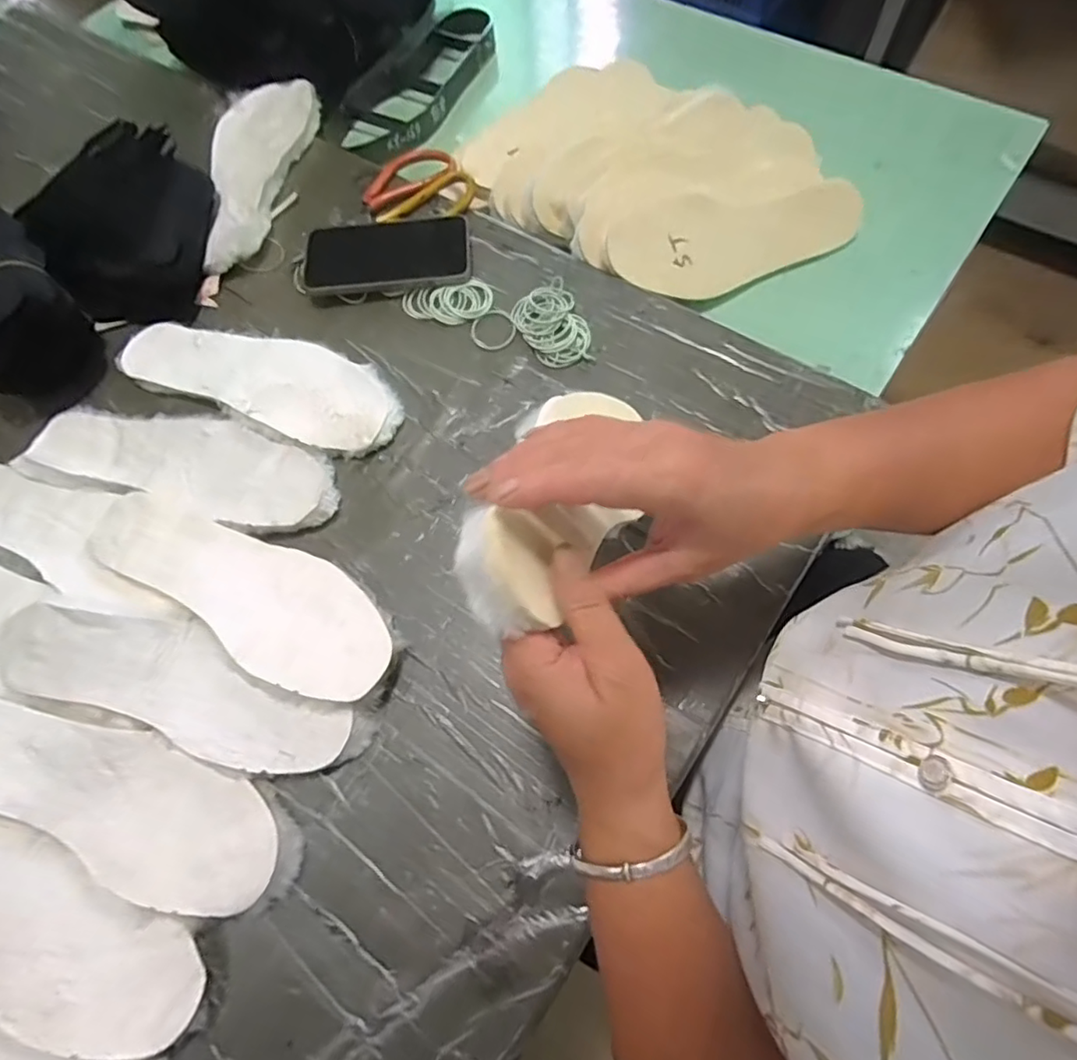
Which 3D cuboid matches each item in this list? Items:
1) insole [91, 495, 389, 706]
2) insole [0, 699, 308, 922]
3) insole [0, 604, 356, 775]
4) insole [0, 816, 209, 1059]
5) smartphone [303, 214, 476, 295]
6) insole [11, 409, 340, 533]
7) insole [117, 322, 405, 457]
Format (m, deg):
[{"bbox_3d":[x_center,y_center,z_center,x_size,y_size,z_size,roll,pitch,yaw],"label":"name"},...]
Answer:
[{"bbox_3d":[-0.226,0.041,0.448,0.268,0.021,0.087,25,71,14],"label":"insole"},{"bbox_3d":[-0.290,0.176,0.397,0.276,0.018,0.084,19,70,12],"label":"insole"},{"bbox_3d":[-0.260,0.106,0.420,0.263,0.014,0.076,17,68,6],"label":"insole"},{"bbox_3d":[-0.330,0.233,0.360,0.265,0.030,0.072,22,67,12],"label":"insole"},{"bbox_3d":[-0.144,-0.262,0.560,0.156,0.011,0.078,-4,73,3],"label":"smartphone"},{"bbox_3d":[-0.299,-0.058,0.501,0.277,0.017,0.085,14,69,10],"label":"insole"},{"bbox_3d":[-0.248,-0.136,0.523,0.271,0.012,0.088,19,70,12],"label":"insole"}]

